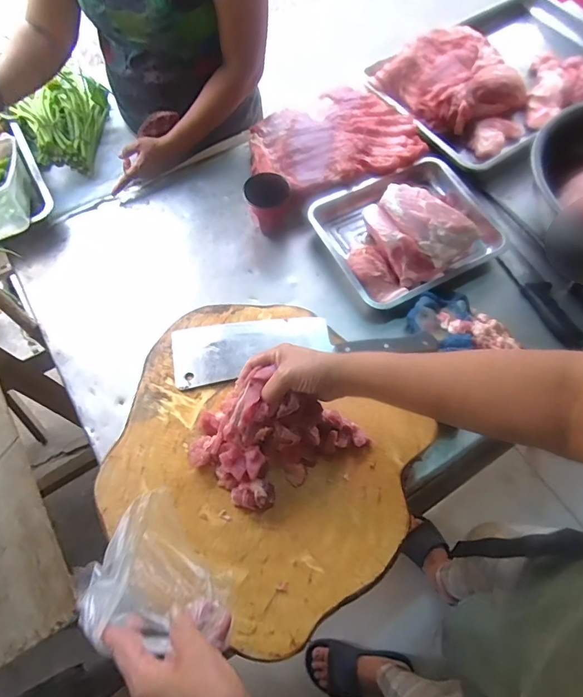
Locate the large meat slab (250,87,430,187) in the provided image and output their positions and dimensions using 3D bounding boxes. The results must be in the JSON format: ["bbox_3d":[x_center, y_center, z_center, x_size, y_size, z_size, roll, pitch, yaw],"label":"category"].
[{"bbox_3d":[0.081,-0.432,0.869,0.329,0.058,0.253,-25,68,-13],"label":"large meat slab"}]

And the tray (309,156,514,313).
[{"bbox_3d":[0.211,-0.233,0.799,0.313,0.116,0.271,-29,69,-14],"label":"tray"}]

